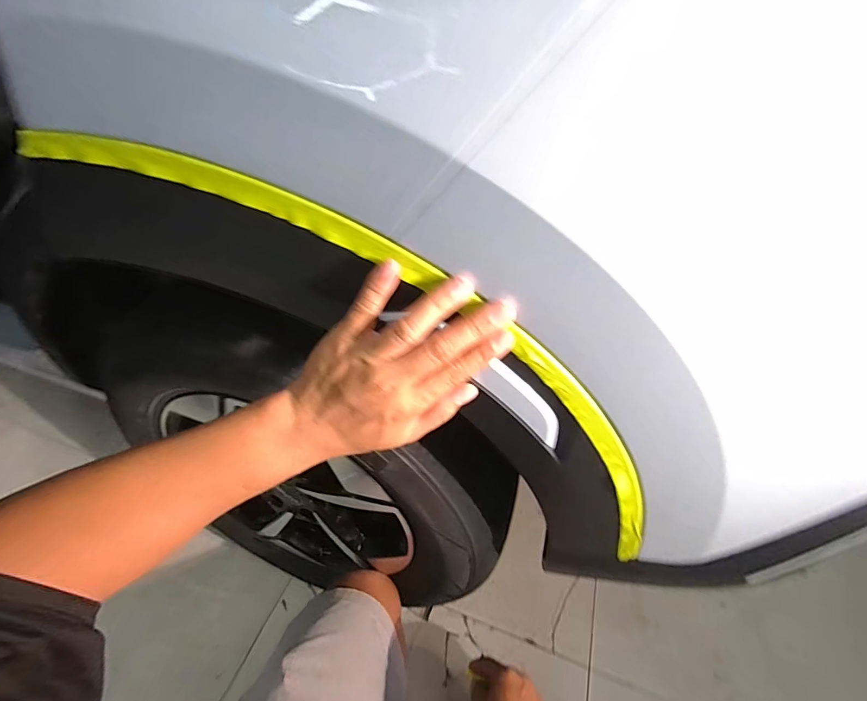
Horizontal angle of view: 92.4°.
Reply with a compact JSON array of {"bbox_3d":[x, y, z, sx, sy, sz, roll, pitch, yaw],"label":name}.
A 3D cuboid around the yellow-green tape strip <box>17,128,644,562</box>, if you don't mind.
[{"bbox_3d":[-0.013,-0.002,0.317,0.610,0.144,0.014,35,43,-10],"label":"yellow-green tape strip"}]

